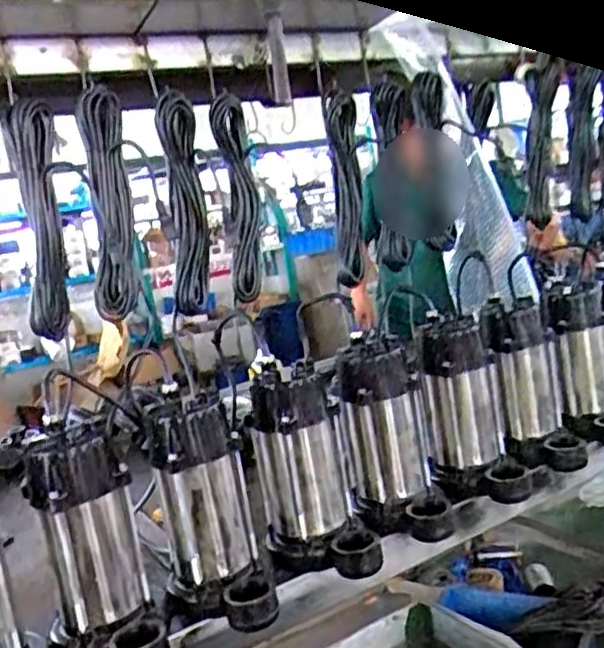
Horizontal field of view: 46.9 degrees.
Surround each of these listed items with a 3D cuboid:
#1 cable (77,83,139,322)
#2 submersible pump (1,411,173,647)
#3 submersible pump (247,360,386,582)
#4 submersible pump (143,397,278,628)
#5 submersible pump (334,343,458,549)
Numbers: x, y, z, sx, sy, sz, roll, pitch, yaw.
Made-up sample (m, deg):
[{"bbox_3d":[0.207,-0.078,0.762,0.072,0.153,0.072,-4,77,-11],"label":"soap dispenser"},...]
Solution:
[{"bbox_3d":[-0.304,-0.184,1.085,0.074,0.345,0.093,-12,8,-16],"label":"cable"},{"bbox_3d":[-0.216,0.225,0.708,0.109,0.223,0.134,-13,8,-21],"label":"submersible pump"},{"bbox_3d":[0.011,0.173,0.828,0.120,0.225,0.119,-12,8,-15],"label":"submersible pump"},{"bbox_3d":[-0.104,0.204,0.763,0.114,0.226,0.120,-12,8,-11],"label":"submersible pump"},{"bbox_3d":[0.134,0.146,0.918,0.116,0.239,0.135,-5,8,24],"label":"submersible pump"}]

